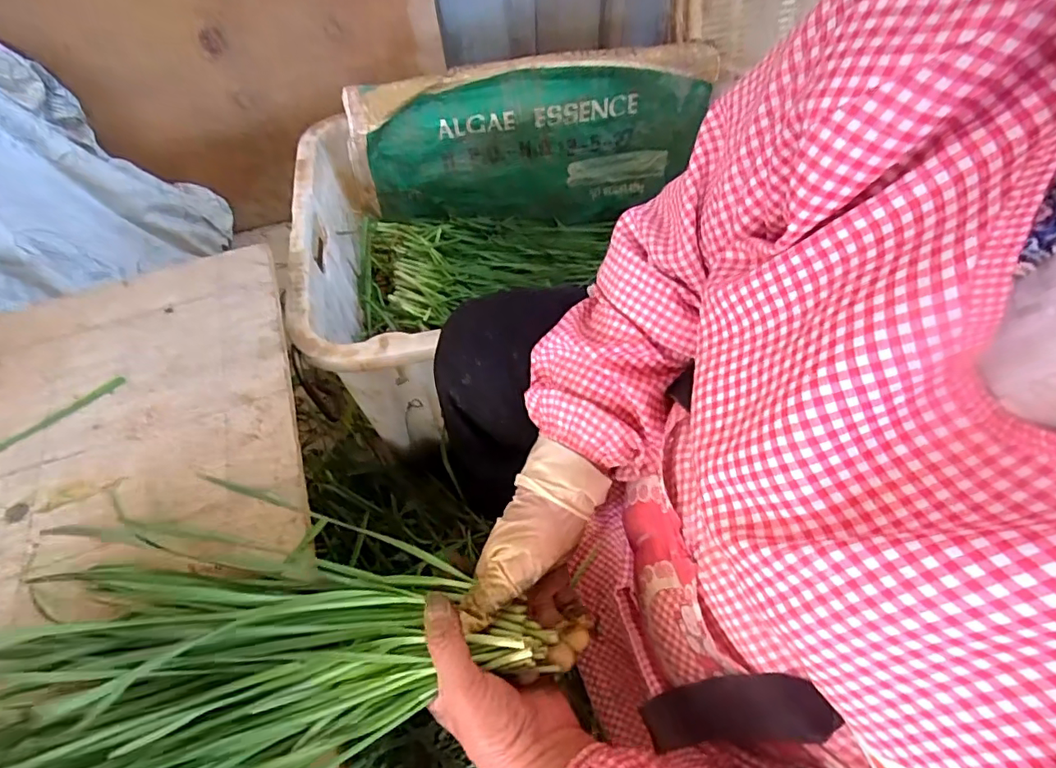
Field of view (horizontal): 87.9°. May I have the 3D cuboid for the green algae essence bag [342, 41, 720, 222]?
[{"bbox_3d":[0.001,-0.365,0.857,0.517,0.267,0.061,-7,54,-7],"label":"green algae essence bag"}]

